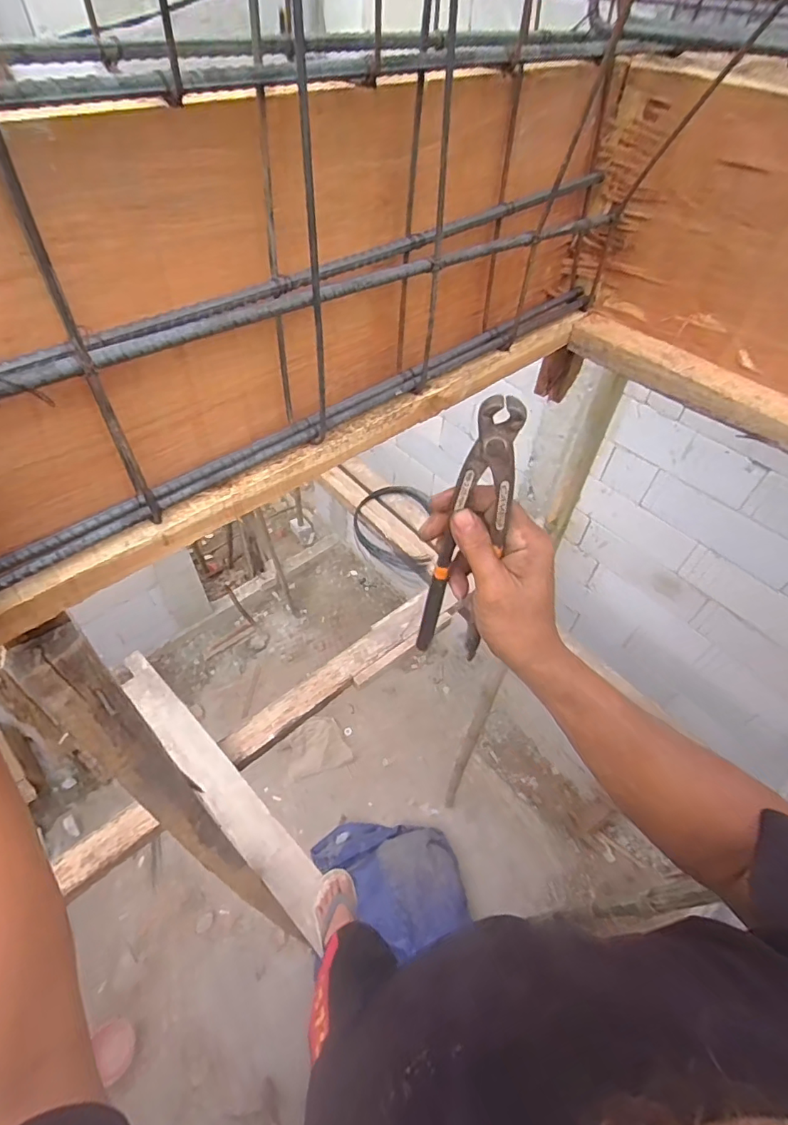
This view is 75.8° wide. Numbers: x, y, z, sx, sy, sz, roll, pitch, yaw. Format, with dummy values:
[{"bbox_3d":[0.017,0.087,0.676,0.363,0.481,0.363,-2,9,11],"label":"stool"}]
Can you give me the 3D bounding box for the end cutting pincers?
[{"bbox_3d":[0.060,-0.009,0.371,0.047,0.220,0.015,21,38,14],"label":"end cutting pincers"}]

